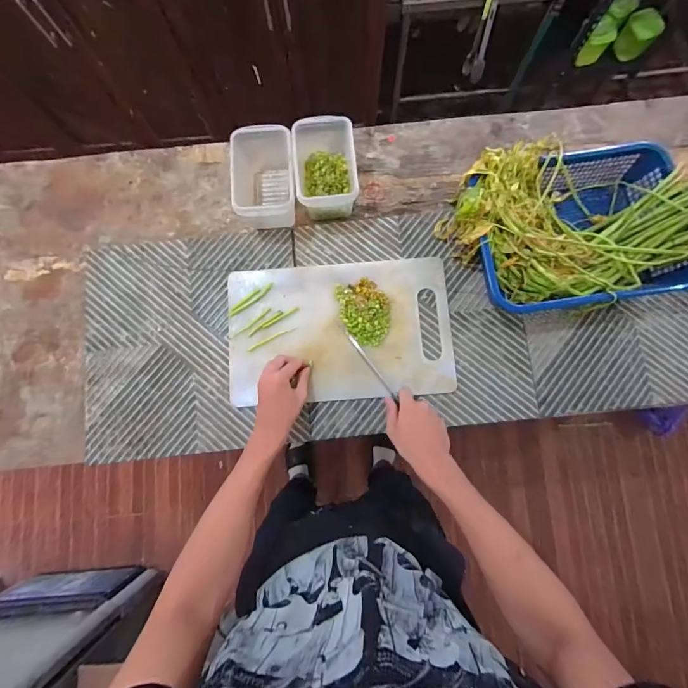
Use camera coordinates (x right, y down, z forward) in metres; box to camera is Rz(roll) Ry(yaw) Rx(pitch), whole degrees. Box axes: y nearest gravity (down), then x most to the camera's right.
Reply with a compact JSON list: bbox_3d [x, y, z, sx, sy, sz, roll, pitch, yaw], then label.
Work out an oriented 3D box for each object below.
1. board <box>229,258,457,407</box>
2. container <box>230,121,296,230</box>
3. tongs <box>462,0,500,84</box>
[{"bbox_3d":[-0.008,-0.024,0.659,0.392,0.015,0.244,-4,82,1],"label":"board"},{"bbox_3d":[-0.140,-0.298,0.669,0.104,0.096,0.175,-1,82,2],"label":"container"},{"bbox_3d":[0.436,-0.955,1.131,0.070,0.279,0.091,21,83,4],"label":"tongs"}]

